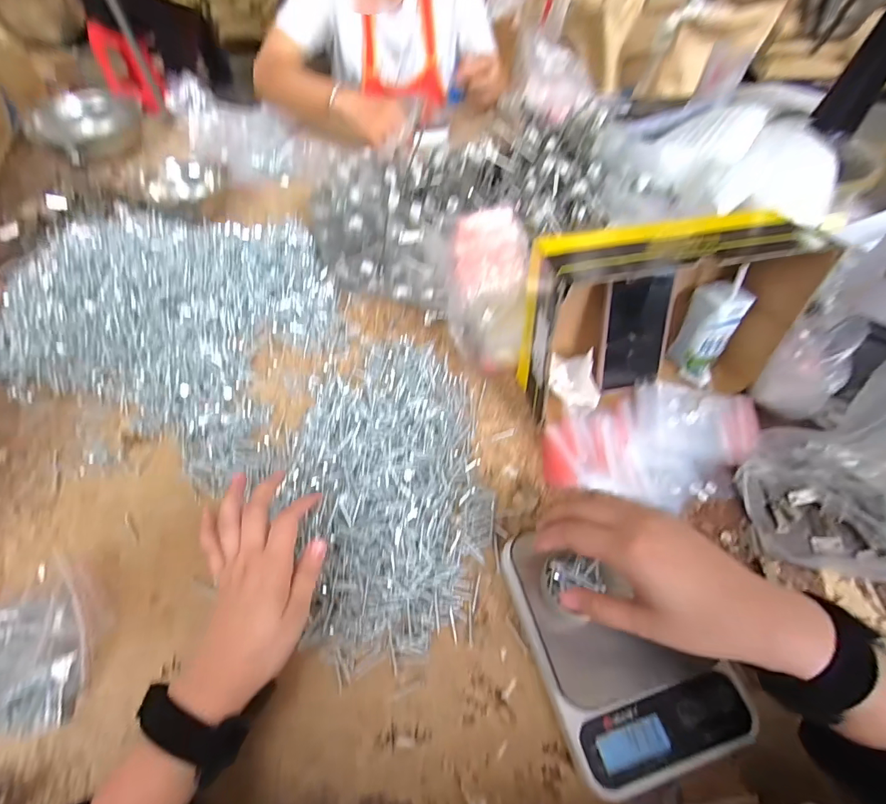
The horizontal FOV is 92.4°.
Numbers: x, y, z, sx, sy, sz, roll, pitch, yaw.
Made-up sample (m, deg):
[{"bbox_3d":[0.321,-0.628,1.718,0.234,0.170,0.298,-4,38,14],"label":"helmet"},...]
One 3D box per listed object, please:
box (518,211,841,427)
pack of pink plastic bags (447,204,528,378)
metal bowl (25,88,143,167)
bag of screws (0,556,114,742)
[{"bbox_3d":[0.227,-0.087,0.457,0.265,0.188,0.105,-10,57,-7],"label":"box"},{"bbox_3d":[0.057,-0.142,0.522,0.095,0.063,0.201,0,91,0],"label":"pack of pink plastic bags"},{"bbox_3d":[-0.691,-0.544,0.833,0.158,0.064,0.157,0,56,0],"label":"metal bowl"},{"bbox_3d":[-0.367,0.211,0.346,0.152,0.036,0.130,-23,59,-15],"label":"bag of screws"}]

